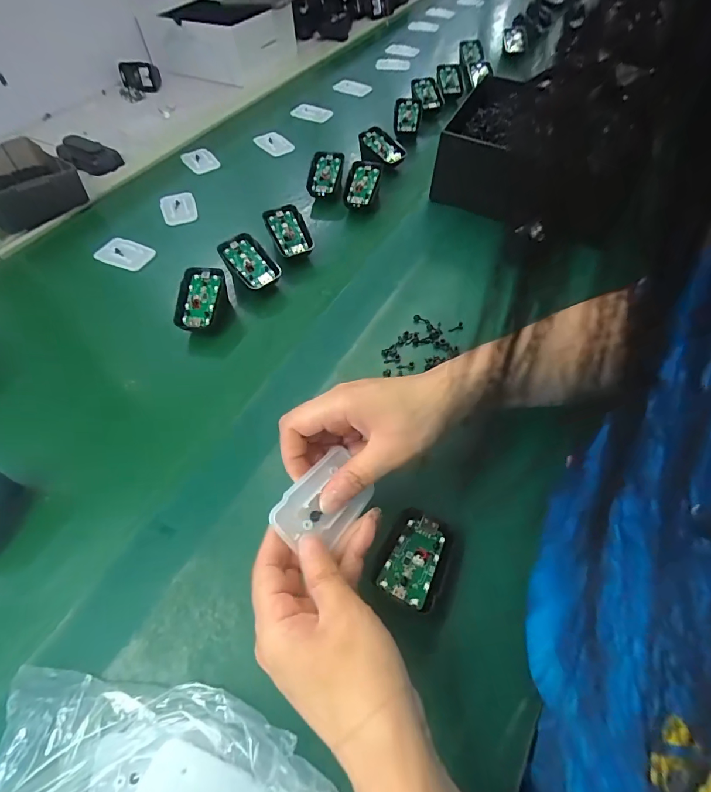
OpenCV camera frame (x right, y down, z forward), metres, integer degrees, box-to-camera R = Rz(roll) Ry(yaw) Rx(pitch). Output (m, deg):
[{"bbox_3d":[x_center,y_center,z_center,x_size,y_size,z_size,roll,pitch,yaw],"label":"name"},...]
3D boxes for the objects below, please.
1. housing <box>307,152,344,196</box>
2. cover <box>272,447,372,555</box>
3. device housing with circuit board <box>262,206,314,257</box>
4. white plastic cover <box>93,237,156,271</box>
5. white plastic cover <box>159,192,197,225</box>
[{"bbox_3d":[-0.042,-0.308,0.567,0.043,0.009,0.073,8,80,-3],"label":"housing"},{"bbox_3d":[-0.018,0.067,0.256,0.044,0.010,0.066,51,57,-4],"label":"cover"},{"bbox_3d":[-0.080,-0.197,0.492,0.043,0.013,0.072,-26,80,-2],"label":"device housing with circuit board"},{"bbox_3d":[-0.286,-0.176,0.508,0.062,0.009,0.043,20,63,8],"label":"white plastic cover"},{"bbox_3d":[-0.242,-0.257,0.559,0.046,0.008,0.064,-22,63,-9],"label":"white plastic cover"}]

